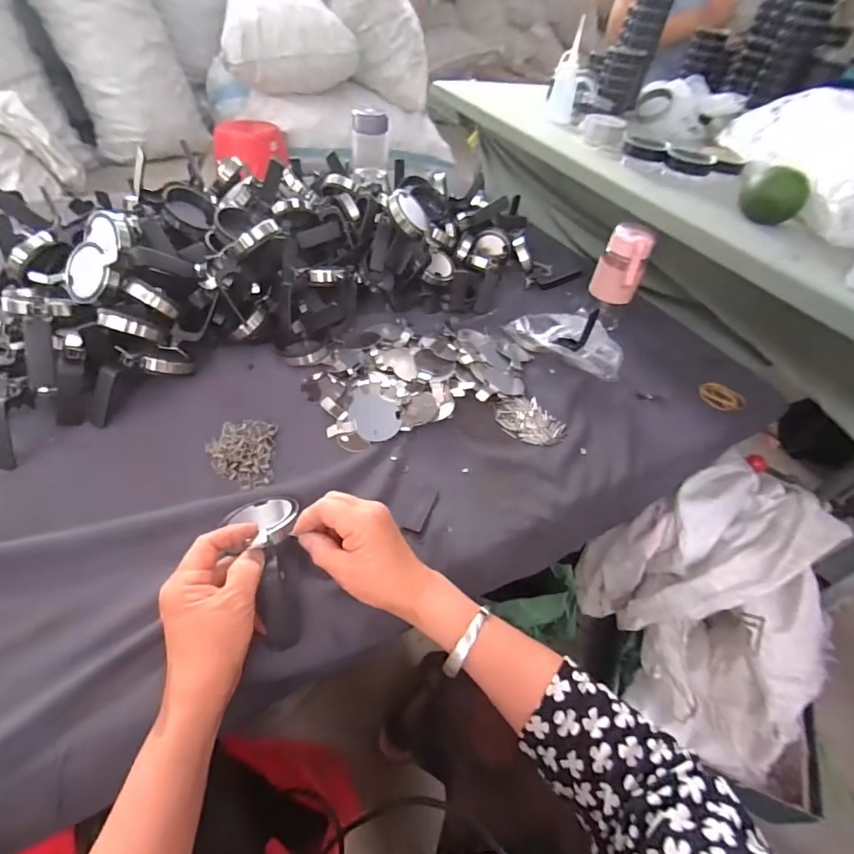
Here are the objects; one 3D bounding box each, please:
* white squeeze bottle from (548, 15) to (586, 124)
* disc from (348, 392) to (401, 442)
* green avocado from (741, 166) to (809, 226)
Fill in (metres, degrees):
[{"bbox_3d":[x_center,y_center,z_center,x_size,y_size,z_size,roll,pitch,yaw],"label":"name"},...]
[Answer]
[{"bbox_3d":[0.260,-0.649,0.820,0.049,0.141,0.045,14,48,6],"label":"white squeeze bottle"},{"bbox_3d":[-0.062,-0.014,0.527,0.060,0.009,0.072,-4,55,1],"label":"disc"},{"bbox_3d":[0.442,-0.294,0.572,0.071,0.055,0.053,30,51,19],"label":"green avocado"}]

